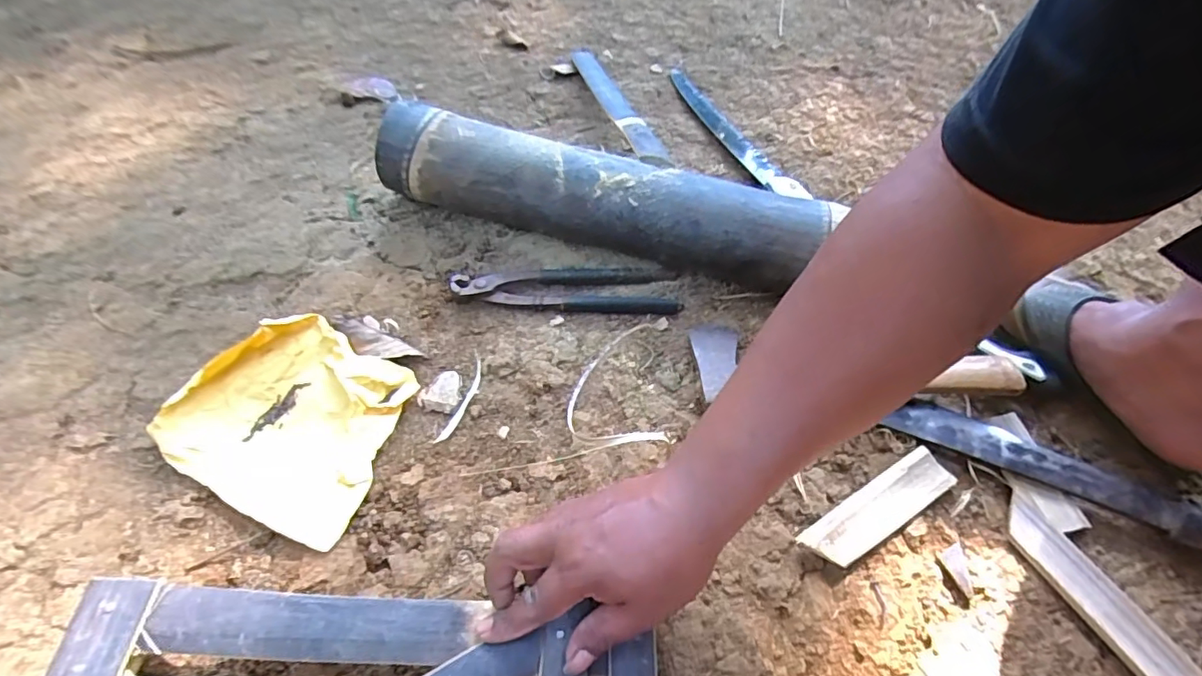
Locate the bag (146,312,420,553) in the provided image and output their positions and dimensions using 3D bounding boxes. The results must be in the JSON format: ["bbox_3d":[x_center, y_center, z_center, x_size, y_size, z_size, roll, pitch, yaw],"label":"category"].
[{"bbox_3d":[-0.240,0.060,0.431,0.171,0.026,0.148,25,56,13],"label":"bag"}]

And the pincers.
[{"bbox_3d":[-0.034,-0.053,0.529,0.211,0.018,0.057,3,54,-3],"label":"pincers"}]

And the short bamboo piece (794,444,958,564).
[{"bbox_3d":[0.219,0.133,0.424,0.140,0.012,0.036,-25,60,-21],"label":"short bamboo piece"}]

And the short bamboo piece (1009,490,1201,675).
[{"bbox_3d":[0.352,0.179,0.389,0.035,0.007,0.134,-23,60,-20],"label":"short bamboo piece"}]

